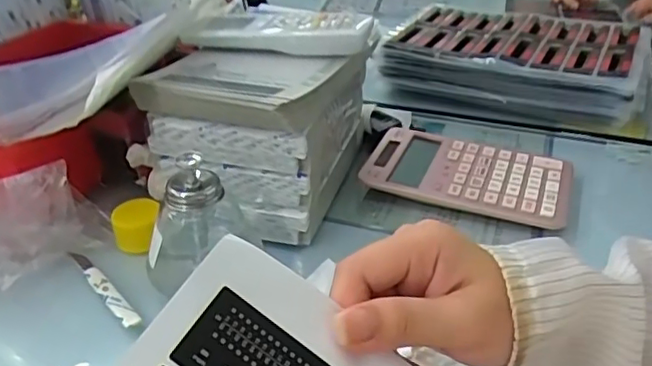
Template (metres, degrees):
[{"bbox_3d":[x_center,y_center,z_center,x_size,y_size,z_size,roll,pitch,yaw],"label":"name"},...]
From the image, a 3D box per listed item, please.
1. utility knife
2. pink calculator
[{"bbox_3d":[-0.167,0.075,0.437,0.012,0.007,0.106,-27,40,-33],"label":"utility knife"},{"bbox_3d":[0.129,-0.007,0.545,0.179,0.026,0.106,12,36,21],"label":"pink calculator"}]

